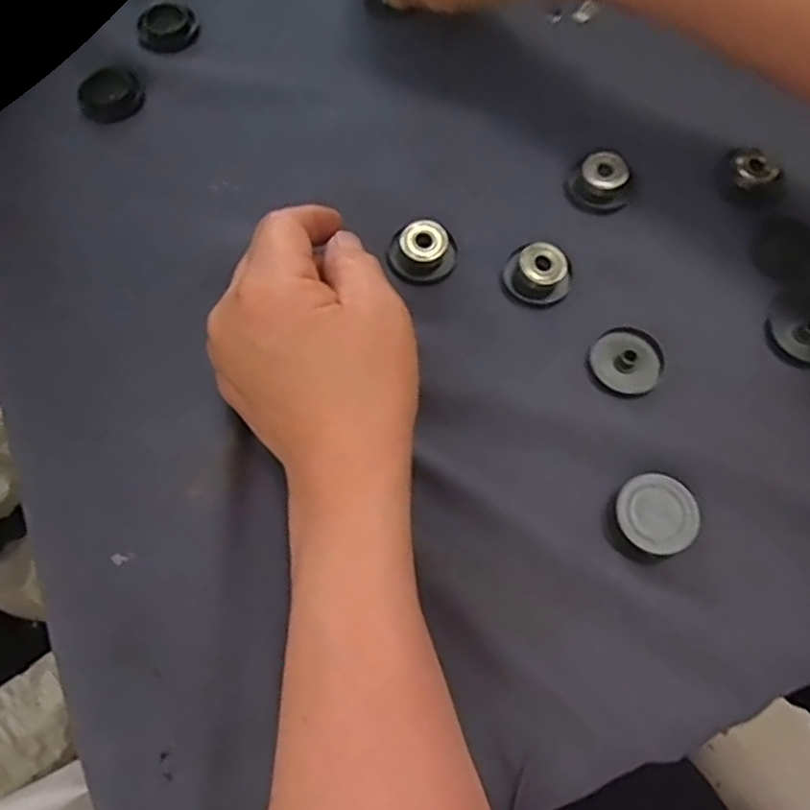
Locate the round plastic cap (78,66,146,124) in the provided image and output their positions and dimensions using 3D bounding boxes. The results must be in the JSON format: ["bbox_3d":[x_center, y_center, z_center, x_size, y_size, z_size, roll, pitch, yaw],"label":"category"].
[{"bbox_3d":[-0.156,-0.165,0.360,0.032,0.005,0.032,0,67,0],"label":"round plastic cap"}]

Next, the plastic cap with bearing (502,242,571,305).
[{"bbox_3d":[0.063,-0.061,0.316,0.027,0.012,0.027,0,67,0],"label":"plastic cap with bearing"}]

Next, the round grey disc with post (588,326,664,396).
[{"bbox_3d":[0.100,-0.021,0.302,0.033,0.004,0.031,0,67,0],"label":"round grey disc with post"}]

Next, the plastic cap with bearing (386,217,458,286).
[{"bbox_3d":[0.008,-0.072,0.320,0.032,0.012,0.028,0,67,0],"label":"plastic cap with bearing"}]

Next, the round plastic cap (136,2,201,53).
[{"bbox_3d":[-0.133,-0.212,0.380,0.033,0.006,0.033,0,67,0],"label":"round plastic cap"}]

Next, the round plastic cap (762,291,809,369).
[{"bbox_3d":[0.182,-0.034,0.309,0.038,0.004,0.035,0,67,0],"label":"round plastic cap"}]

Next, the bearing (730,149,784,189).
[{"bbox_3d":[0.171,-0.115,0.337,0.024,0.010,0.020,43,73,16],"label":"bearing"}]

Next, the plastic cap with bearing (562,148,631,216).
[{"bbox_3d":[0.095,-0.111,0.335,0.030,0.012,0.030,0,67,0],"label":"plastic cap with bearing"}]

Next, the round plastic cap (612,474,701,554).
[{"bbox_3d":[0.101,0.043,0.271,0.031,0.005,0.031,0,67,0],"label":"round plastic cap"}]

